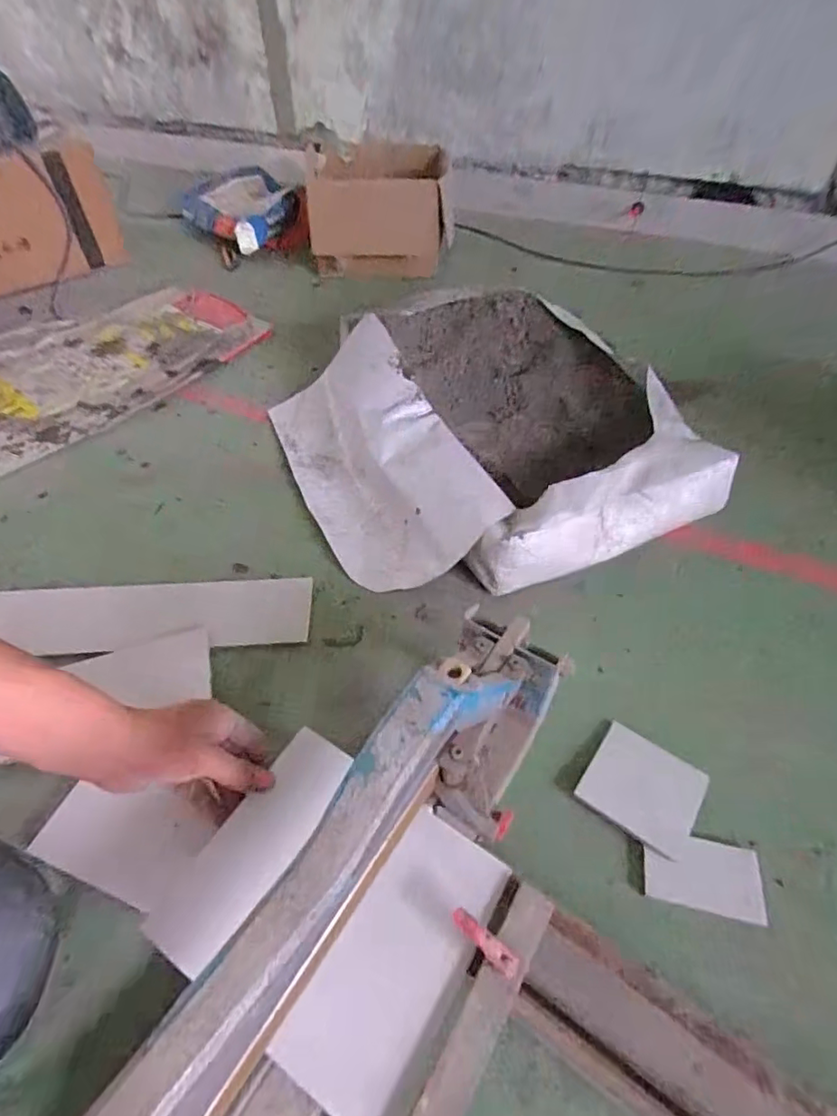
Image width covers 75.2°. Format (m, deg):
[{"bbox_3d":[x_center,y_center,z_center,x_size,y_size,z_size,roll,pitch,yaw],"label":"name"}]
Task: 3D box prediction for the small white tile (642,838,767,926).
[{"bbox_3d":[0.255,0.288,0.491,0.100,0.011,0.059,6,48,6],"label":"small white tile"}]

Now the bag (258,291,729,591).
[{"bbox_3d":[0.100,-0.223,0.874,0.589,0.123,0.615,-20,51,-16],"label":"bag"}]

